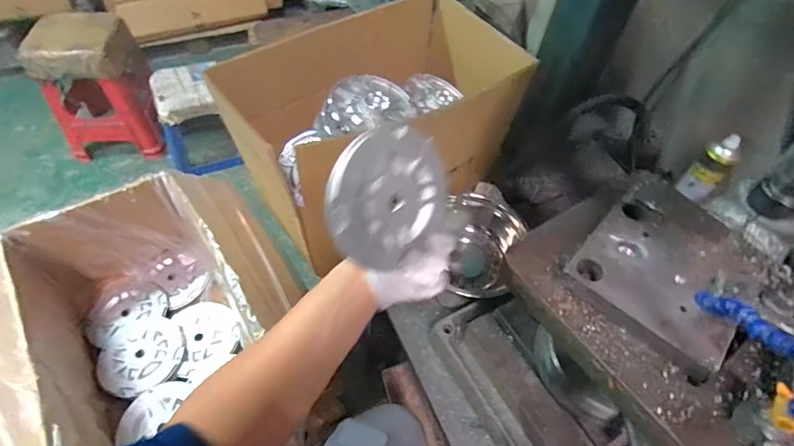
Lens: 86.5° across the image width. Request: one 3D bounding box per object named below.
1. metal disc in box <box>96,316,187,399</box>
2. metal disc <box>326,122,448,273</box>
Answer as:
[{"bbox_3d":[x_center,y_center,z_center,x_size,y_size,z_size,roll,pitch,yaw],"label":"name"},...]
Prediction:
[{"bbox_3d":[-0.450,0.235,0.748,0.134,0.020,0.138,2,53,-3],"label":"metal disc in box"},{"bbox_3d":[-0.006,-0.026,0.398,0.006,0.123,0.133,19,73,51],"label":"metal disc"}]

